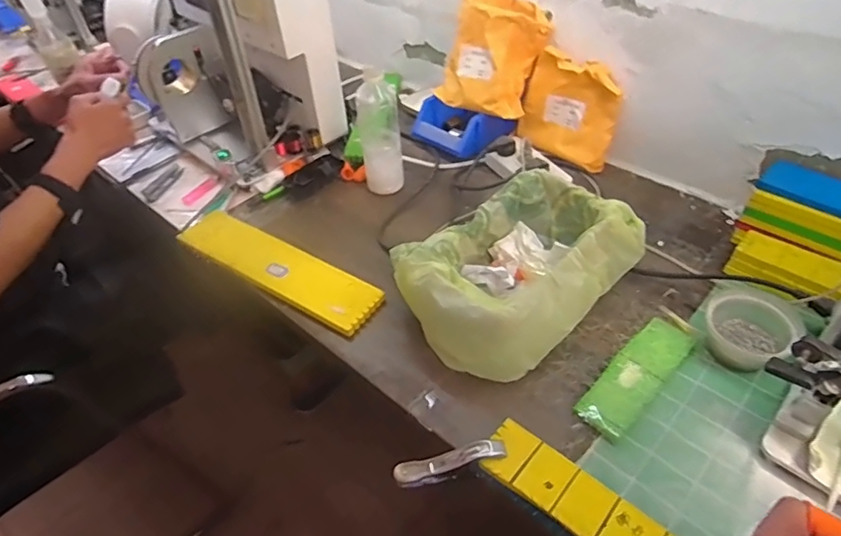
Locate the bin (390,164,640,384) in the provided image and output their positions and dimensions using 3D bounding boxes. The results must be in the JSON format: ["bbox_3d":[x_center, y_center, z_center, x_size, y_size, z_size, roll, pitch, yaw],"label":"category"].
[{"bbox_3d":[0.137,-0.001,0.693,0.302,0.111,0.176,-35,52,-27],"label":"bin"}]

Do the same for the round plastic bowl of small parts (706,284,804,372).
[{"bbox_3d":[0.384,0.069,0.631,0.093,0.058,0.089,-2,44,2],"label":"round plastic bowl of small parts"}]

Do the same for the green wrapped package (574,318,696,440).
[{"bbox_3d":[0.250,0.120,0.622,0.056,0.015,0.173,33,55,32],"label":"green wrapped package"}]

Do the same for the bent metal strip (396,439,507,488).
[{"bbox_3d":[0.031,0.203,0.562,0.116,0.021,0.022,-20,44,5],"label":"bent metal strip"}]

